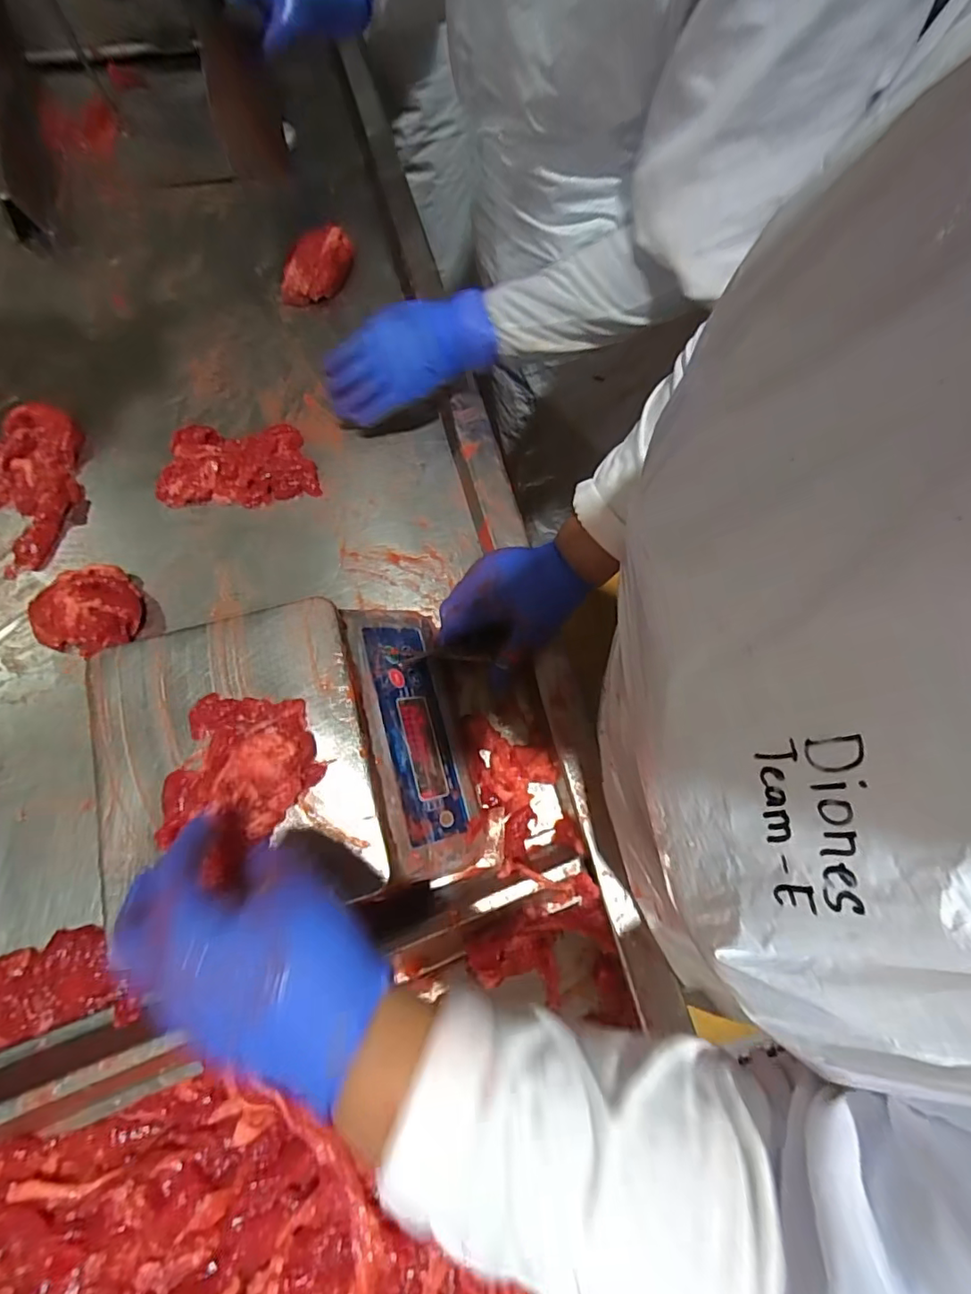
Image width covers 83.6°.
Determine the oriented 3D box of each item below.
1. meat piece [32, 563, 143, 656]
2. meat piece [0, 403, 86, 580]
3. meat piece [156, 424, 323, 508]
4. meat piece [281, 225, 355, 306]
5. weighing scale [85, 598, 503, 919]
[{"bbox_3d":[-0.386,-0.038,0.529,0.094,0.033,0.087,1,70,-3],"label":"meat piece"},{"bbox_3d":[-0.492,-0.170,0.575,0.109,0.029,0.187,-8,70,-6],"label":"meat piece"},{"bbox_3d":[-0.261,-0.196,0.583,0.159,0.028,0.088,1,70,-3],"label":"meat piece"},{"bbox_3d":[-0.194,-0.449,0.638,0.054,0.041,0.098,30,71,8],"label":"meat piece"},{"bbox_3d":[-0.144,0.092,0.439,0.255,0.120,0.220,-15,71,-8],"label":"weighing scale"}]

